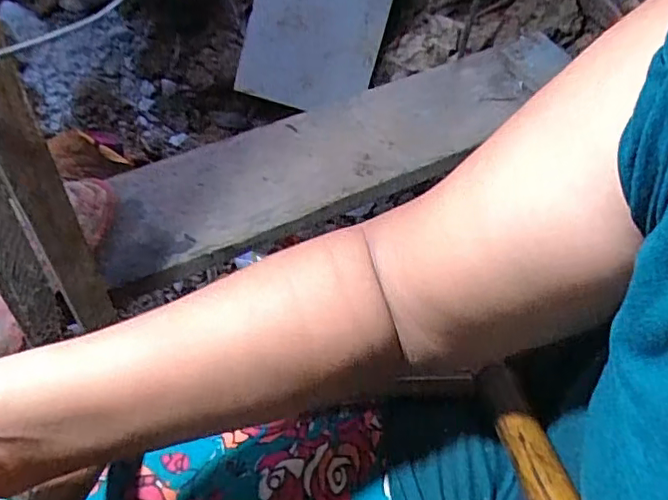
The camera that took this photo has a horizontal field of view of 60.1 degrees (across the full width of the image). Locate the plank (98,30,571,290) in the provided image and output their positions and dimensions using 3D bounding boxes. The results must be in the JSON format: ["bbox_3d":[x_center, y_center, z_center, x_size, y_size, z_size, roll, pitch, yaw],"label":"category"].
[{"bbox_3d":[0.044,-0.180,0.933,0.852,0.052,0.222,-24,62,-16],"label":"plank"}]

